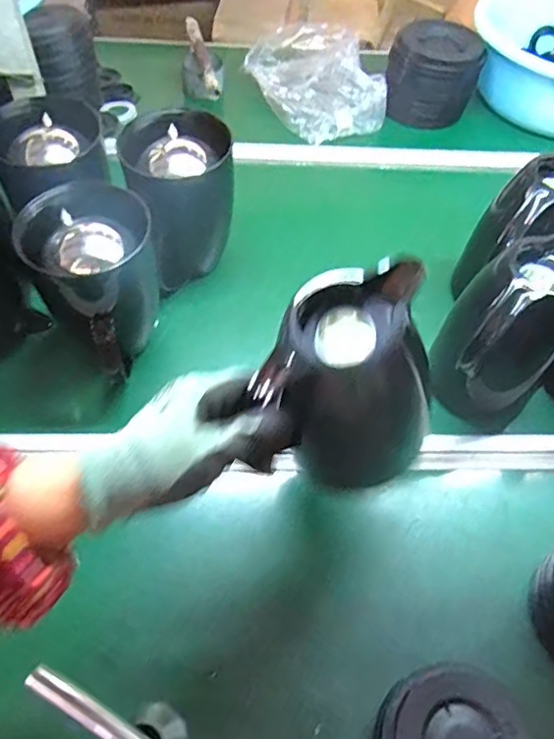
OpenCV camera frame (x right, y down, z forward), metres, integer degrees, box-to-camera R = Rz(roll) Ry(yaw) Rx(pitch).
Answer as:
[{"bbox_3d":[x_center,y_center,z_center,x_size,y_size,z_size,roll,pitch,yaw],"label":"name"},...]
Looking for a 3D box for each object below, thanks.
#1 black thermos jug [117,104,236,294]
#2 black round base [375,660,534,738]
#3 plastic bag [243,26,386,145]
[{"bbox_3d":[-0.121,-0.207,0.705,0.122,0.182,0.120,-20,59,-17],"label":"black thermos jug"},{"bbox_3d":[0.146,0.301,0.451,0.116,0.032,0.109,2,55,-3],"label":"black round base"},{"bbox_3d":[0.072,-0.520,0.989,0.196,0.075,0.278,-17,58,-15],"label":"plastic bag"}]

